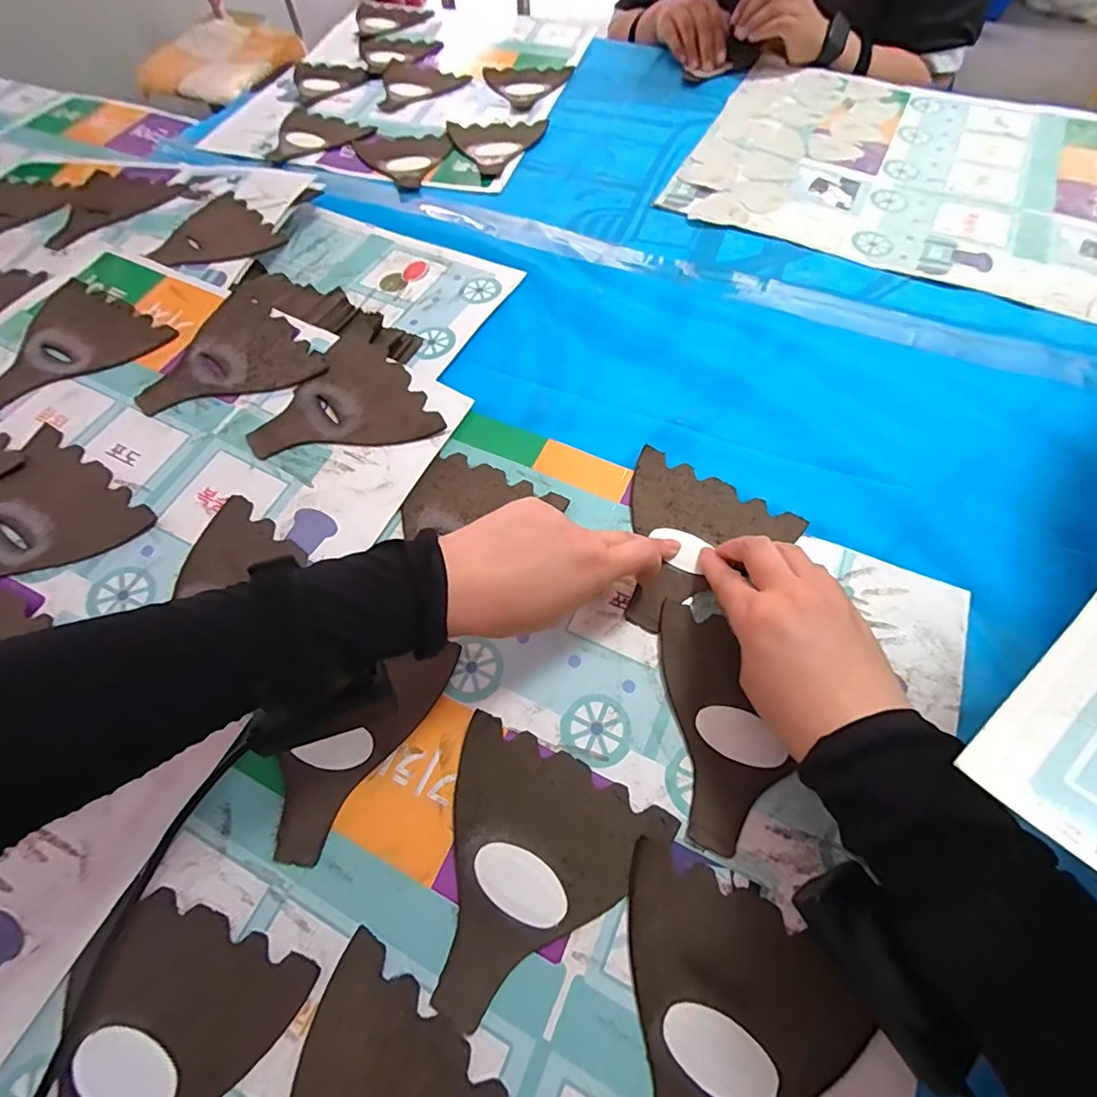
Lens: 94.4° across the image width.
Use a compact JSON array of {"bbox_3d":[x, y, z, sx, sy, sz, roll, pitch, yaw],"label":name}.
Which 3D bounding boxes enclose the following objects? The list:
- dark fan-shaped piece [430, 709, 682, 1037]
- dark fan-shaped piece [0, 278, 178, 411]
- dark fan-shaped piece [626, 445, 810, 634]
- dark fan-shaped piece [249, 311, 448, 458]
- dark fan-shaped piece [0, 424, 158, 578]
[{"bbox_3d":[-0.015,0.168,0.262,0.115,0.004,0.123,26,66,14],"label":"dark fan-shaped piece"},{"bbox_3d":[-0.381,-0.156,0.399,0.118,0.009,0.124,30,67,16],"label":"dark fan-shaped piece"},{"bbox_3d":[0.093,0.001,0.346,0.118,0.004,0.125,30,69,15],"label":"dark fan-shaped piece"},{"bbox_3d":[-0.167,-0.110,0.391,0.123,0.006,0.122,-35,77,-17],"label":"dark fan-shaped piece"},{"bbox_3d":[-0.344,-0.023,0.344,0.118,0.011,0.096,35,69,18],"label":"dark fan-shaped piece"}]

